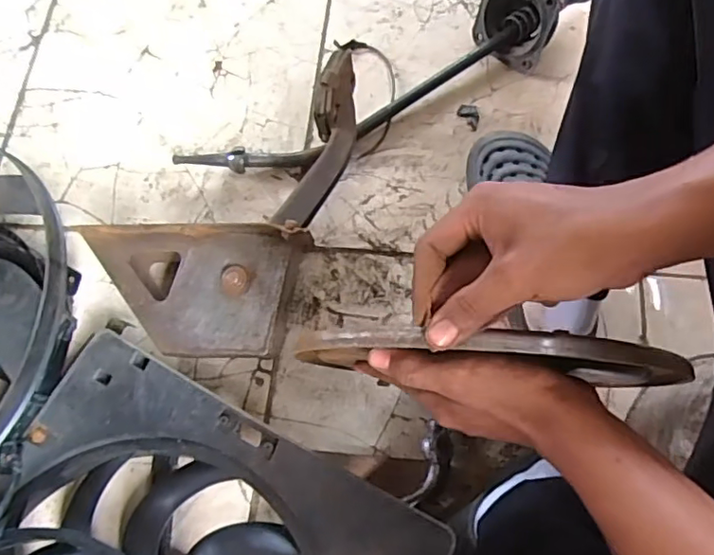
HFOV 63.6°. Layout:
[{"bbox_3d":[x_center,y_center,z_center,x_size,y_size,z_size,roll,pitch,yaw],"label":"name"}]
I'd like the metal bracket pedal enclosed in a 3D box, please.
[{"bbox_3d":[-0.145,-0.094,0.662,0.224,0.111,0.375,20,73,6],"label":"metal bracket pedal"}]

